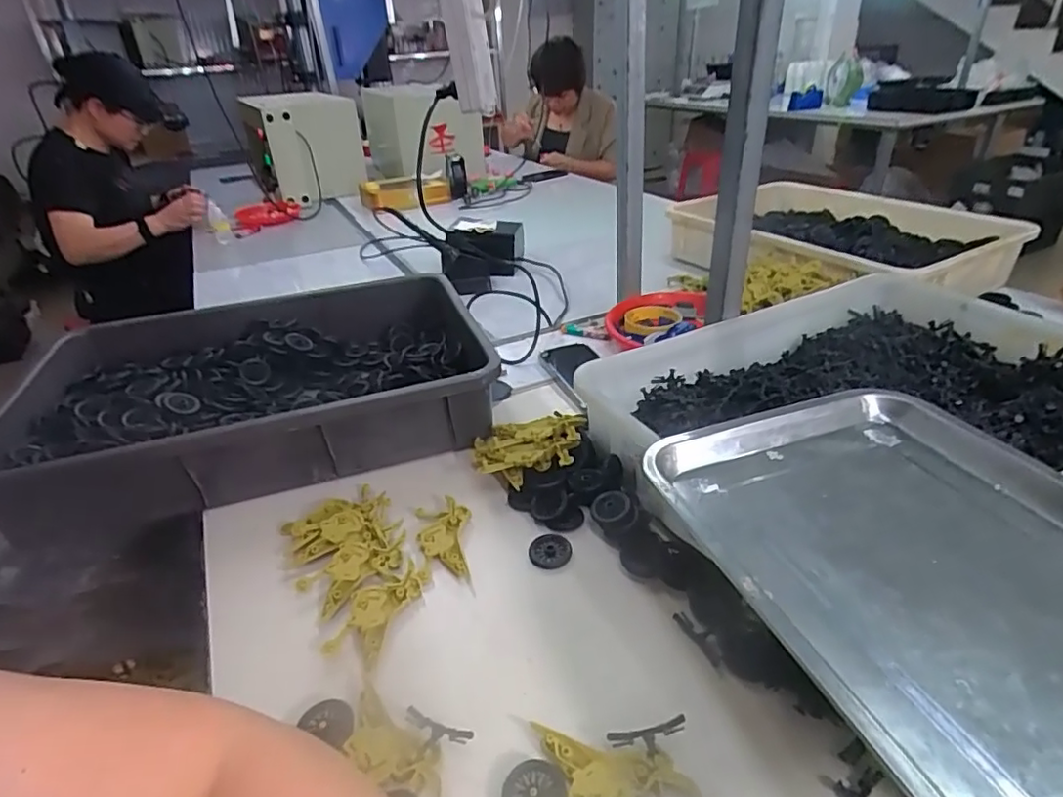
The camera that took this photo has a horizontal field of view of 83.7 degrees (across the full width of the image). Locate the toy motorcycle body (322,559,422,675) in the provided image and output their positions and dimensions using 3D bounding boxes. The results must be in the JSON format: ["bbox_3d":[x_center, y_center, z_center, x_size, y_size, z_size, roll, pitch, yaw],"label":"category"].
[{"bbox_3d":[-0.122,0.168,0.478,0.047,0.009,0.091,10,32,22],"label":"toy motorcycle body"}]

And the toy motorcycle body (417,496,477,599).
[{"bbox_3d":[-0.078,0.131,0.546,0.049,0.013,0.107,-8,30,-8],"label":"toy motorcycle body"}]

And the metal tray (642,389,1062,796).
[{"bbox_3d":[0.255,0.104,0.361,0.253,0.029,0.343,-15,31,-14],"label":"metal tray"}]

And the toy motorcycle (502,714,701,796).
[{"bbox_3d":[0.042,0.236,0.354,0.116,0.020,0.077,0,30,5],"label":"toy motorcycle"}]

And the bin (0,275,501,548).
[{"bbox_3d":[-0.326,-0.020,0.737,0.512,0.101,0.373,-12,31,-15],"label":"bin"}]

